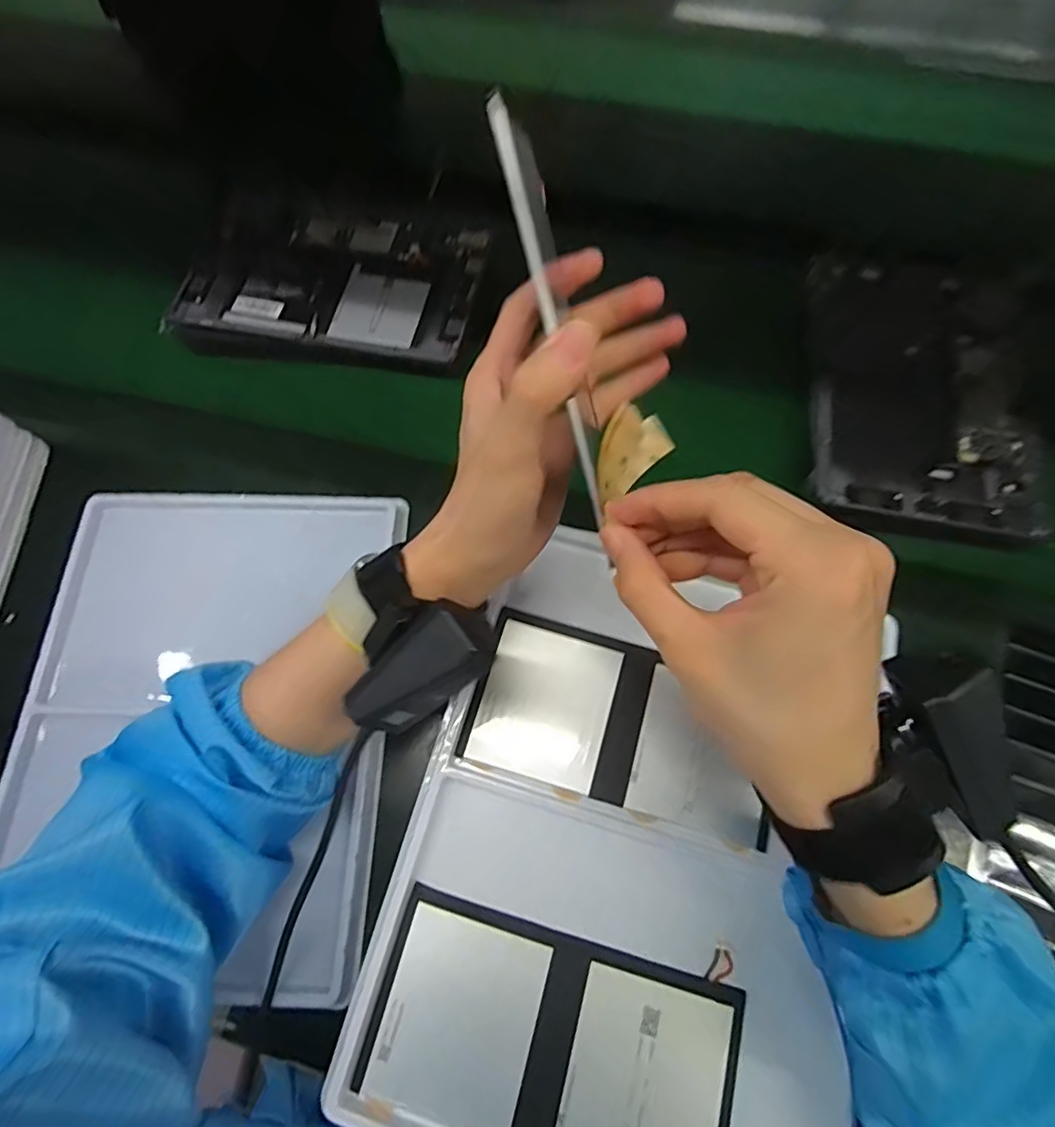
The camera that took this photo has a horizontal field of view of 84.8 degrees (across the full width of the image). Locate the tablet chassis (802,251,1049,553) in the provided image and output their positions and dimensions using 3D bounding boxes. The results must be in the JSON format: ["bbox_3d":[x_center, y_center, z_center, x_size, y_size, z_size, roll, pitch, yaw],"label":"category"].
[{"bbox_3d":[0.311,-0.140,0.461,0.161,0.022,0.250,8,70,8],"label":"tablet chassis"}]

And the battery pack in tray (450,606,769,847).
[{"bbox_3d":[0.053,0.092,0.335,0.166,0.012,0.088,16,69,6],"label":"battery pack in tray"}]

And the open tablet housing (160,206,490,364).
[{"bbox_3d":[-0.173,-0.247,0.509,0.254,0.015,0.156,7,68,3],"label":"open tablet housing"}]

